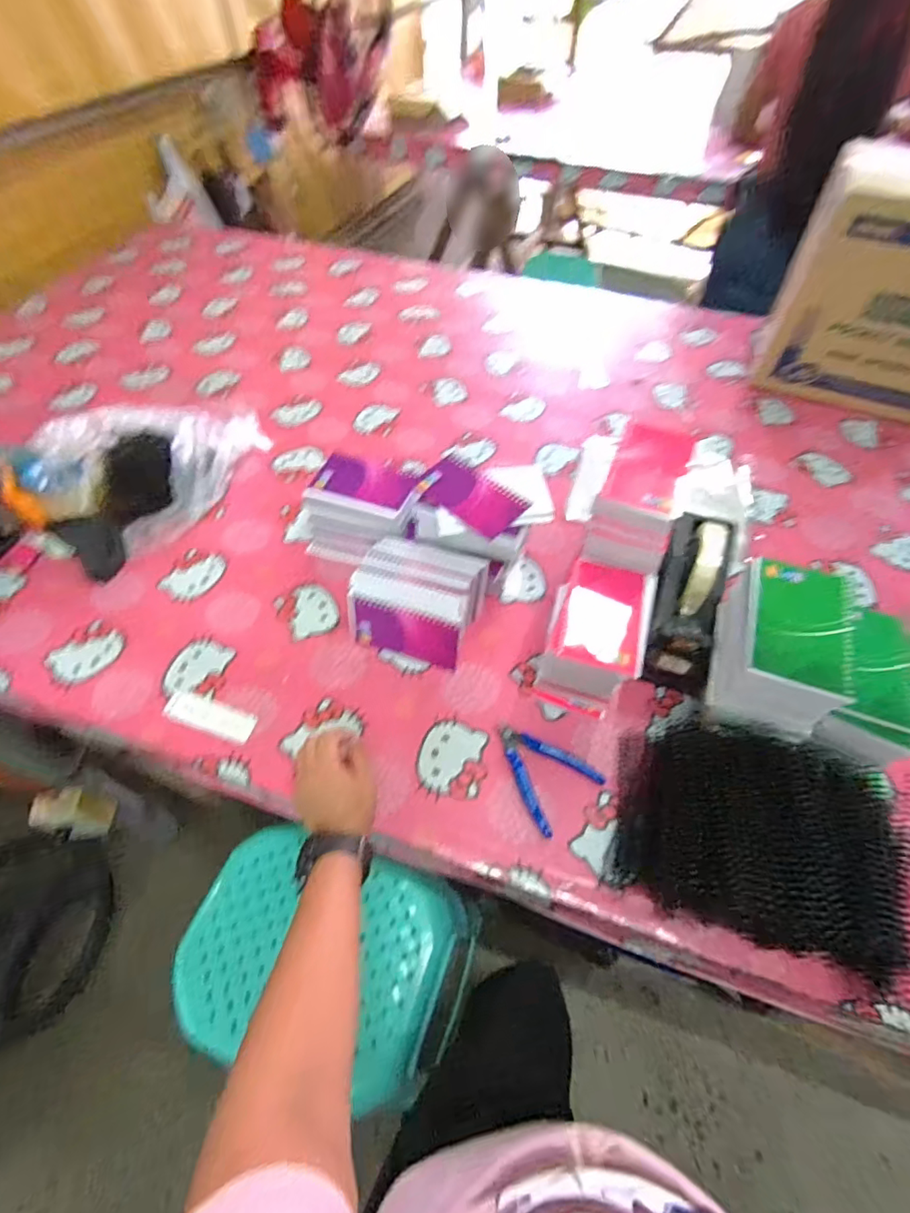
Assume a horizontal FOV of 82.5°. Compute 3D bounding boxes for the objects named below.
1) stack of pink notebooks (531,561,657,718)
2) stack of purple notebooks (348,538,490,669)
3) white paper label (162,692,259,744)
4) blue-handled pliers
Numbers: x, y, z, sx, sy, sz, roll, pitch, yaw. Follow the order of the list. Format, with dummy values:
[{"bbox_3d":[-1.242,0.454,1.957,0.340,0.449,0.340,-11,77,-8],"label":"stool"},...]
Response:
[{"bbox_3d":[0.154,0.035,0.581,0.098,0.107,0.134,18,58,13],"label":"stack of pink notebooks"},{"bbox_3d":[-0.044,-0.005,0.626,0.142,0.082,0.123,18,58,13],"label":"stack of purple notebooks"},{"bbox_3d":[-0.277,0.124,0.586,0.109,0.005,0.033,15,57,11],"label":"white paper label"},{"bbox_3d":[0.087,0.172,0.550,0.085,0.008,0.109,-37,63,-22],"label":"blue-handled pliers"}]

